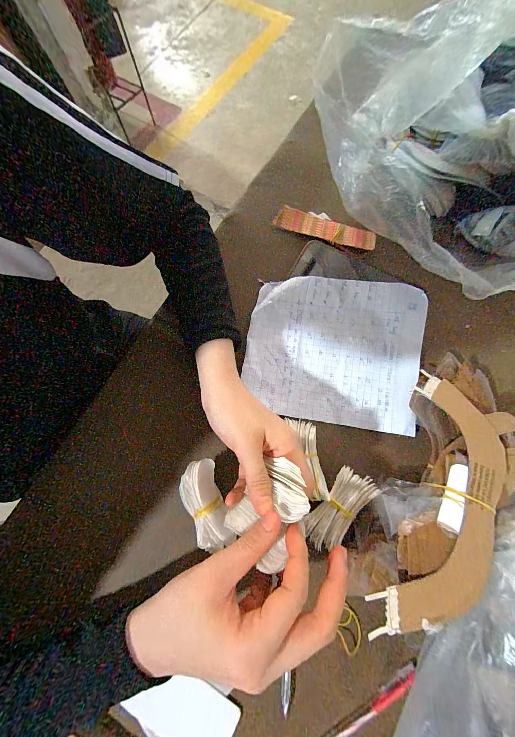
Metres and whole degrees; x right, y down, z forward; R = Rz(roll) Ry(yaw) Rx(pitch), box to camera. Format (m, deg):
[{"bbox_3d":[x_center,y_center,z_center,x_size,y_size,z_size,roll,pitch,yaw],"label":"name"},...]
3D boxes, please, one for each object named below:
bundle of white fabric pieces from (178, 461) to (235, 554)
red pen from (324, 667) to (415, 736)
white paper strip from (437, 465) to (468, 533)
[{"bbox_3d":[-0.052,0.131,0.263,0.040,0.021,0.077,-21,76,-4],"label":"bundle of white fabric pieces"},{"bbox_3d":[0.087,0.314,0.244,0.131,0.012,0.010,-30,77,-7],"label":"red pen"},{"bbox_3d":[0.166,0.107,0.229,0.015,0.006,0.053,9,66,43],"label":"white paper strip"}]

